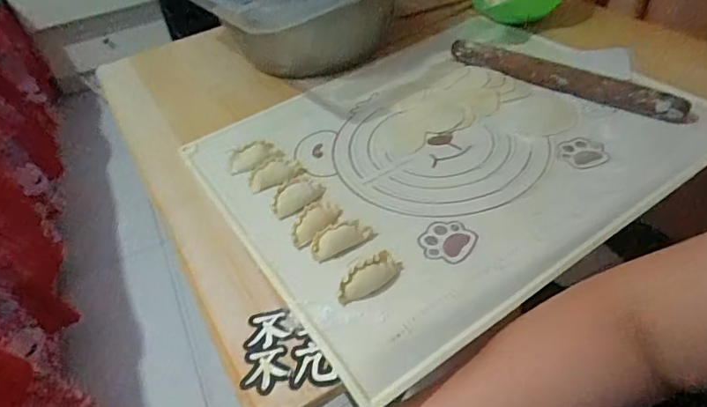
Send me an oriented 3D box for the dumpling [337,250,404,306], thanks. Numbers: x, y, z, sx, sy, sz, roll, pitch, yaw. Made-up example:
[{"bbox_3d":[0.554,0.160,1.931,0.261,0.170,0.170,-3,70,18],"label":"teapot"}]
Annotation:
[{"bbox_3d":[0.015,0.061,0.410,0.062,0.021,0.020,-27,47,-20],"label":"dumpling"}]

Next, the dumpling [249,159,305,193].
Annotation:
[{"bbox_3d":[-0.082,-0.031,0.525,0.059,0.021,0.020,-18,44,-12],"label":"dumpling"}]

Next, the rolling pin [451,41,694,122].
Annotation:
[{"bbox_3d":[0.239,-0.152,0.587,0.279,0.023,0.035,30,54,32],"label":"rolling pin"}]

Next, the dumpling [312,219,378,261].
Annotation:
[{"bbox_3d":[-0.010,0.031,0.445,0.059,0.019,0.019,-21,45,-15],"label":"dumpling"}]

